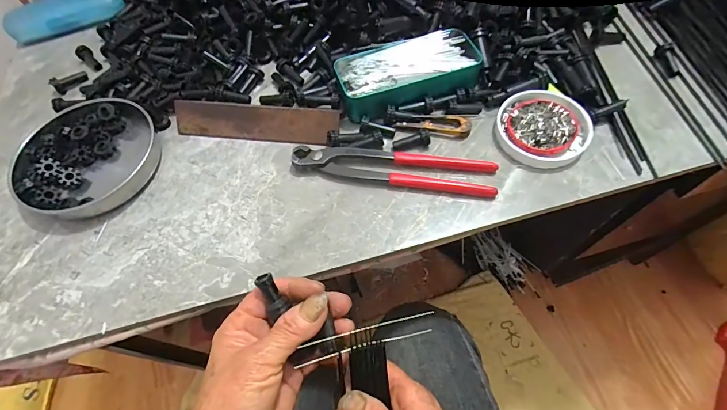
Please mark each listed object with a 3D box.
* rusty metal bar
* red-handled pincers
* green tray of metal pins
[{"bbox_3d":[-0.115,-0.086,0.390,0.177,0.010,0.037,5,102,9],"label":"rusty metal bar"},{"bbox_3d":[0.029,-0.037,0.362,0.197,0.014,0.037,6,62,8],"label":"red-handled pincers"},{"bbox_3d":[0.049,-0.143,0.393,0.151,0.027,0.074,-16,61,-5],"label":"green tray of metal pins"}]

